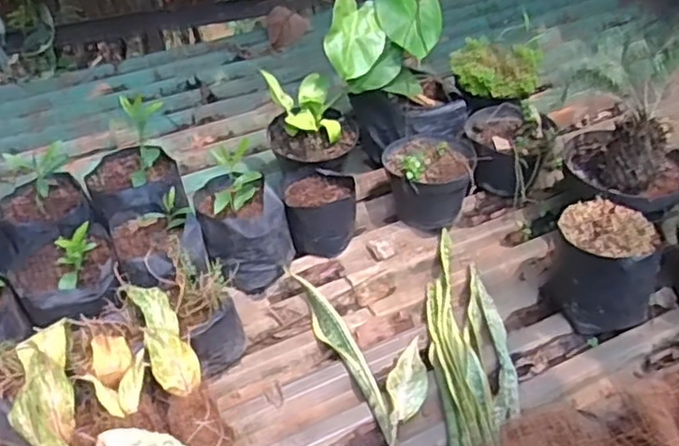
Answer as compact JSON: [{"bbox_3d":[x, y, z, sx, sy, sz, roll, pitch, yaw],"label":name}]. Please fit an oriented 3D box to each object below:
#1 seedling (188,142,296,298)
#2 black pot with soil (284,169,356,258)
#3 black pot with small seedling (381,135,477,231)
[{"bbox_3d":[-0.168,-0.011,1.191,0.161,0.219,0.167,1,43,-1],"label":"seedling"},{"bbox_3d":[-0.036,-0.015,1.269,0.127,0.124,0.121,1,43,-1],"label":"black pot with soil"},{"bbox_3d":[0.169,-0.083,1.319,0.168,0.149,0.178,1,43,-1],"label":"black pot with small seedling"}]

